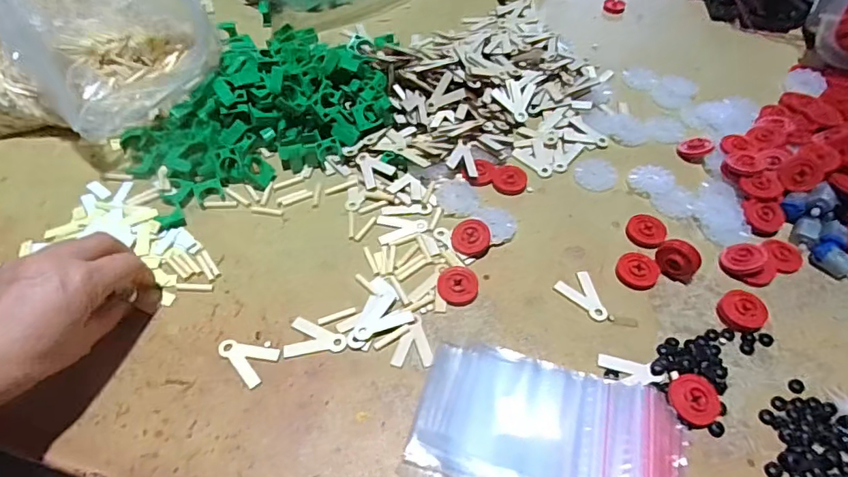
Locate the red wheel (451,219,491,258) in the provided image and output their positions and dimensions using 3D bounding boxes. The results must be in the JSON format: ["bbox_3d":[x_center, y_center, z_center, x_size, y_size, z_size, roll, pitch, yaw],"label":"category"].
[{"bbox_3d":[0.040,-0.001,0.437,0.032,0.008,0.032,-13,74,3],"label":"red wheel"}]

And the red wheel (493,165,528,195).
[{"bbox_3d":[0.081,-0.055,0.481,0.031,0.007,0.031,0,52,0],"label":"red wheel"}]

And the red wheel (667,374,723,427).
[{"bbox_3d":[0.184,0.110,0.351,0.032,0.011,0.032,0,52,0],"label":"red wheel"}]

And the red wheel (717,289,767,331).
[{"bbox_3d":[0.245,0.056,0.395,0.035,0.013,0.033,0,52,0],"label":"red wheel"}]

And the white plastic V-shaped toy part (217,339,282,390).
[{"bbox_3d":[-0.130,0.086,0.374,0.043,0.004,0.030,25,56,18],"label":"white plastic V-shaped toy part"}]

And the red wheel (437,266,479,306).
[{"bbox_3d":[0.027,0.038,0.412,0.032,0.005,0.032,0,75,0],"label":"red wheel"}]

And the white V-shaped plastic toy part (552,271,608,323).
[{"bbox_3d":[0.129,0.047,0.409,0.030,0.004,0.045,-23,55,-18],"label":"white V-shaped plastic toy part"}]

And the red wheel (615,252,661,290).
[{"bbox_3d":[0.175,0.026,0.419,0.032,0.008,0.034,0,52,0],"label":"red wheel"}]

